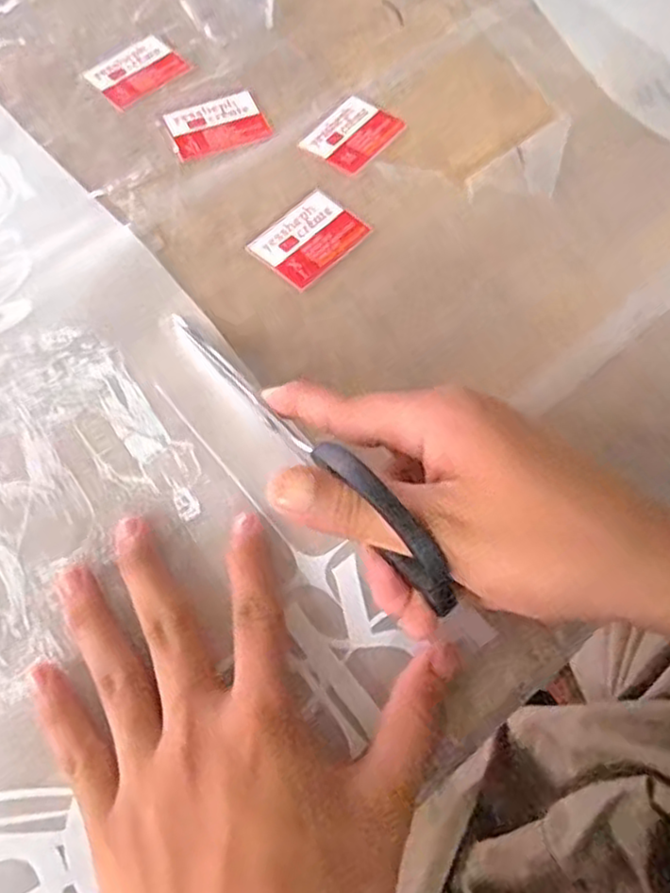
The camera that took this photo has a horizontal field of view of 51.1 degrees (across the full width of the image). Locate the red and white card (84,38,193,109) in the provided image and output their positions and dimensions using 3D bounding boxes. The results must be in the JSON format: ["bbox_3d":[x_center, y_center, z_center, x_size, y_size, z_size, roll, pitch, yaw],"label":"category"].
[{"bbox_3d":[-0.113,-0.217,0.403,0.050,0.004,0.039,-40,71,-18],"label":"red and white card"}]

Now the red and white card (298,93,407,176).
[{"bbox_3d":[0.011,-0.172,0.383,0.039,0.004,0.052,37,69,15],"label":"red and white card"}]

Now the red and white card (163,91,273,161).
[{"bbox_3d":[-0.065,-0.178,0.387,0.051,0.004,0.036,-23,67,-12],"label":"red and white card"}]

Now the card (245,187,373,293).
[{"bbox_3d":[-0.013,-0.106,0.352,0.039,0.004,0.053,41,70,17],"label":"card"}]

